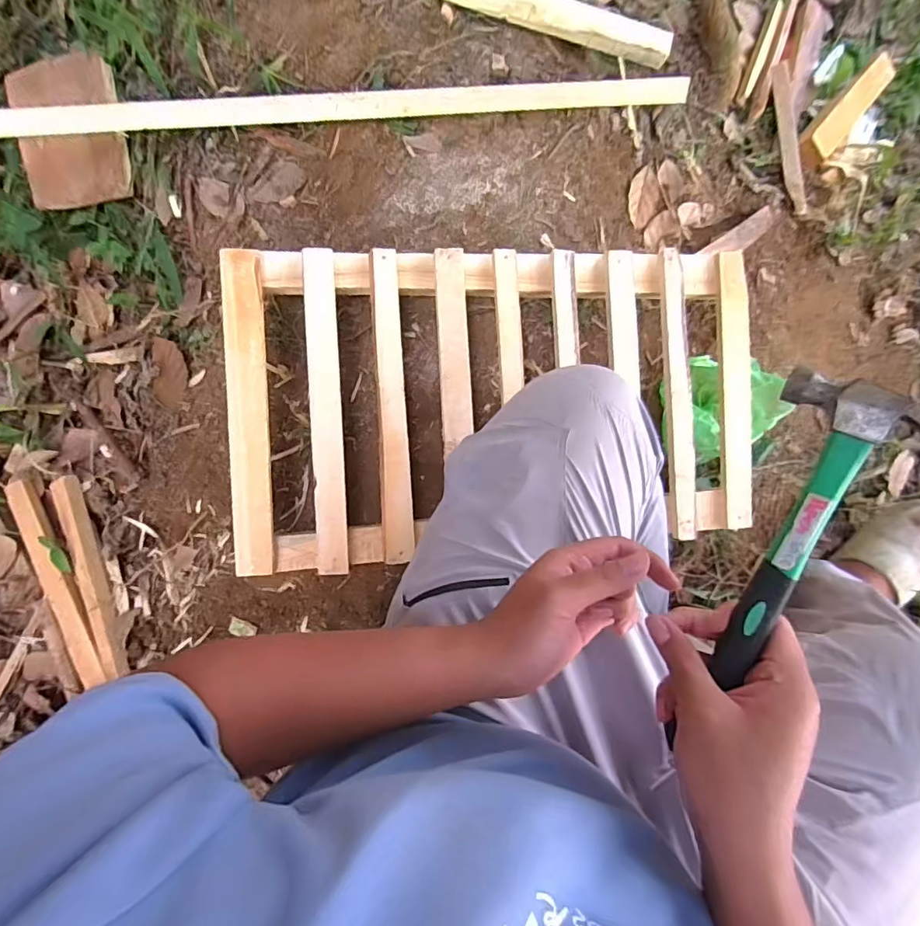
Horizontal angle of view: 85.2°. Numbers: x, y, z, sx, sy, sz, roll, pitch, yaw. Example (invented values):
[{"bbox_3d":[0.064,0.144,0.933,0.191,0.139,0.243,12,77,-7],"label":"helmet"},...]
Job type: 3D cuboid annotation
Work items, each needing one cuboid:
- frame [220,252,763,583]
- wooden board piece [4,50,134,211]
[{"bbox_3d":[0.063,-0.081,0.666,0.690,0.065,0.400,-4,85,-8],"label":"frame"},{"bbox_3d":[-0.561,-0.475,0.718,0.193,0.015,0.186,0,102,16],"label":"wooden board piece"}]

